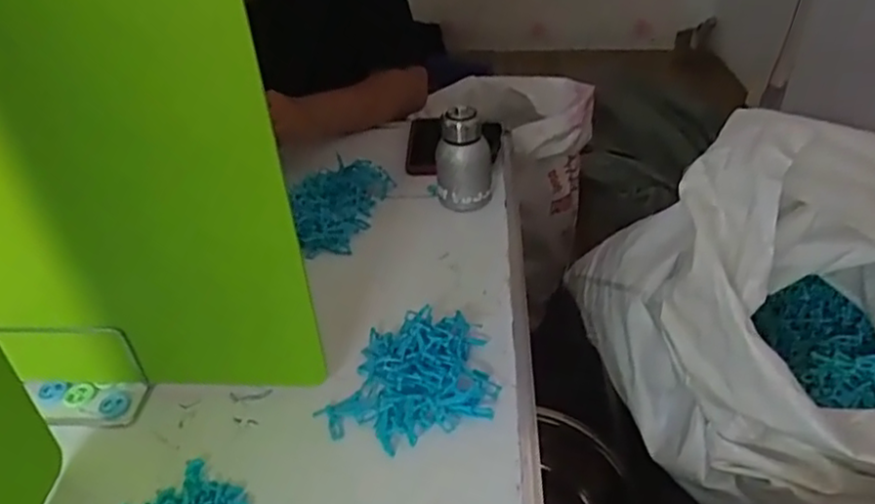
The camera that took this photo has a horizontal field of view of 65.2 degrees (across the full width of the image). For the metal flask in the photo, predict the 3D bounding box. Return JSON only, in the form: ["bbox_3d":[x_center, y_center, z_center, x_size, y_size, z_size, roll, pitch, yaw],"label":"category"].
[{"bbox_3d":[0.035,-0.124,0.915,0.076,0.140,0.064,-4,37,2],"label":"metal flask"}]

